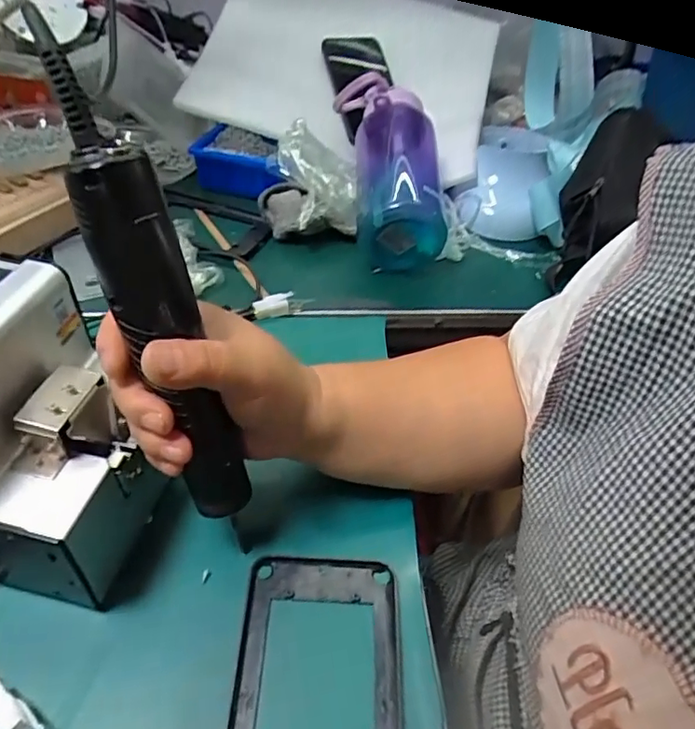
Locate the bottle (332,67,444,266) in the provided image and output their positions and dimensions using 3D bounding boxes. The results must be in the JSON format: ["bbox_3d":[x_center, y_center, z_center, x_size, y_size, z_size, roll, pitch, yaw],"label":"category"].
[{"bbox_3d":[0.046,-0.205,0.585,0.094,0.084,0.211,-3,69,-10],"label":"bottle"}]

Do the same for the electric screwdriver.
[{"bbox_3d":[-0.087,-0.033,0.260,0.034,0.219,0.025,-33,28,-34],"label":"electric screwdriver"}]

